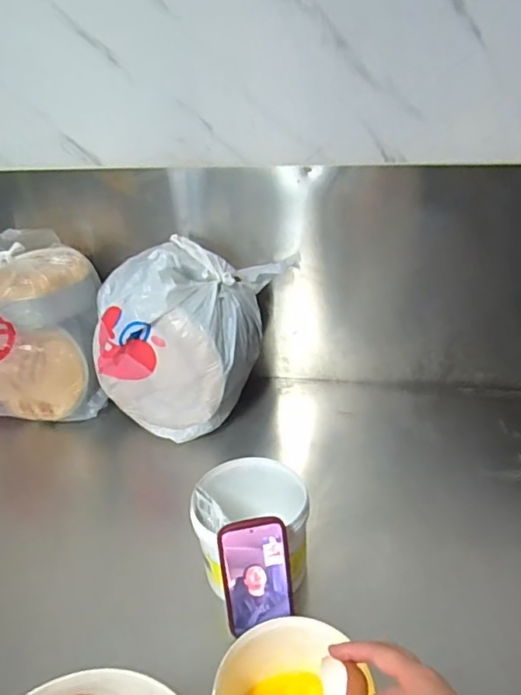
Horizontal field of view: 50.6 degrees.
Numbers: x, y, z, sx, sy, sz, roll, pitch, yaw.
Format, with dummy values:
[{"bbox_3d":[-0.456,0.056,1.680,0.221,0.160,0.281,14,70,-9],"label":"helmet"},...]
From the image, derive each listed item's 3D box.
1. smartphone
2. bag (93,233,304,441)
[{"bbox_3d":[-0.004,0.277,0.671,0.082,0.151,0.009,-8,18,-6],"label":"smartphone"},{"bbox_3d":[-0.144,-0.023,1.042,0.347,0.299,0.213,0,32,7],"label":"bag"}]

